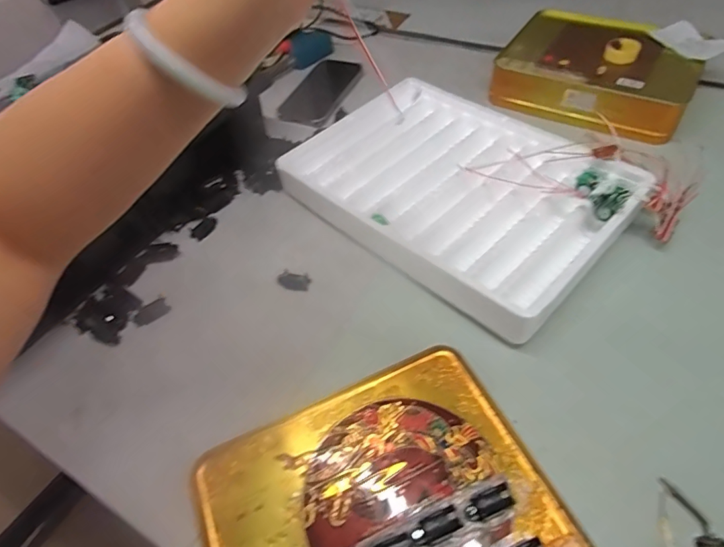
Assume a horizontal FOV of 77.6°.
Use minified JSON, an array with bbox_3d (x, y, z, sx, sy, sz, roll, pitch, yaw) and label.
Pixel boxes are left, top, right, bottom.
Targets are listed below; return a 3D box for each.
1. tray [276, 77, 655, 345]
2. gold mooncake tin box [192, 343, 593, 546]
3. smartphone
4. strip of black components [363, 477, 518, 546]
[{"bbox_3d":[0.102,-0.100,0.514,0.341,0.042,0.251,36,62,29],"label":"tray"},{"bbox_3d":[0.012,0.169,0.316,0.232,0.018,0.195,-23,52,-12],"label":"gold mooncake tin box"},{"bbox_3d":[-0.064,-0.285,0.700,0.085,0.011,0.174,15,54,17],"label":"smartphone"},{"bbox_3d":[0.042,0.177,0.301,0.136,0.013,0.028,-20,52,-11],"label":"strip of black components"}]

